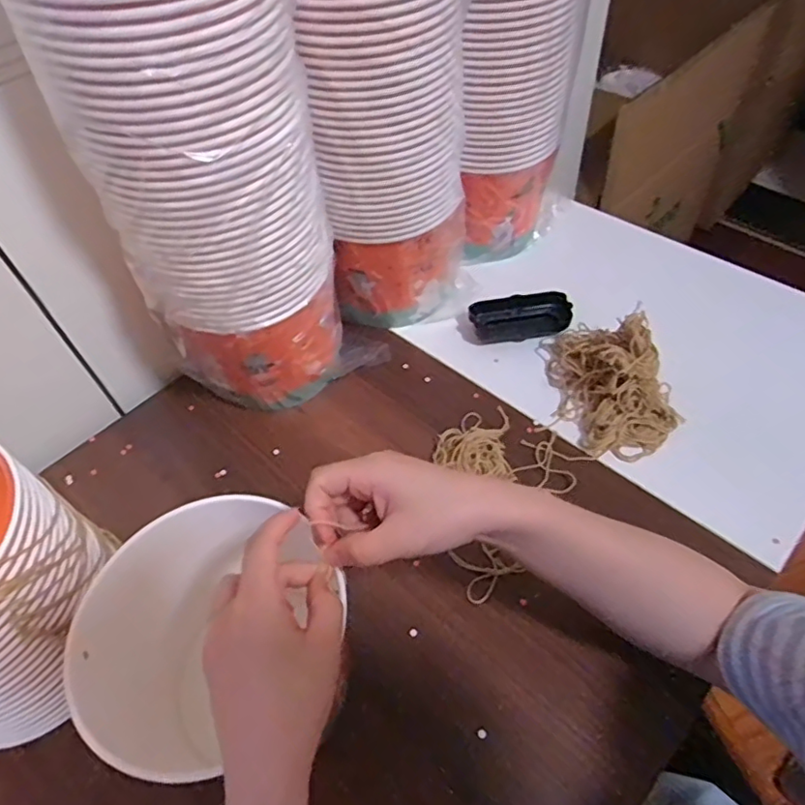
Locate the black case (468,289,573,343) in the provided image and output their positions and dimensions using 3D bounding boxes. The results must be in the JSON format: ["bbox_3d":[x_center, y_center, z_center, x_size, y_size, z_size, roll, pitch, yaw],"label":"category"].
[{"bbox_3d":[0.132,-0.098,0.663,0.108,0.029,0.053,-4,52,2],"label":"black case"}]

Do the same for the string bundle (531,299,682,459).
[{"bbox_3d":[0.199,-0.031,0.579,0.097,0.073,0.161,-19,53,-10],"label":"string bundle"}]

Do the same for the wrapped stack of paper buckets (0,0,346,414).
[{"bbox_3d":[-0.139,-0.159,0.487,0.157,0.443,0.147,2,52,6],"label":"wrapped stack of paper buckets"}]

